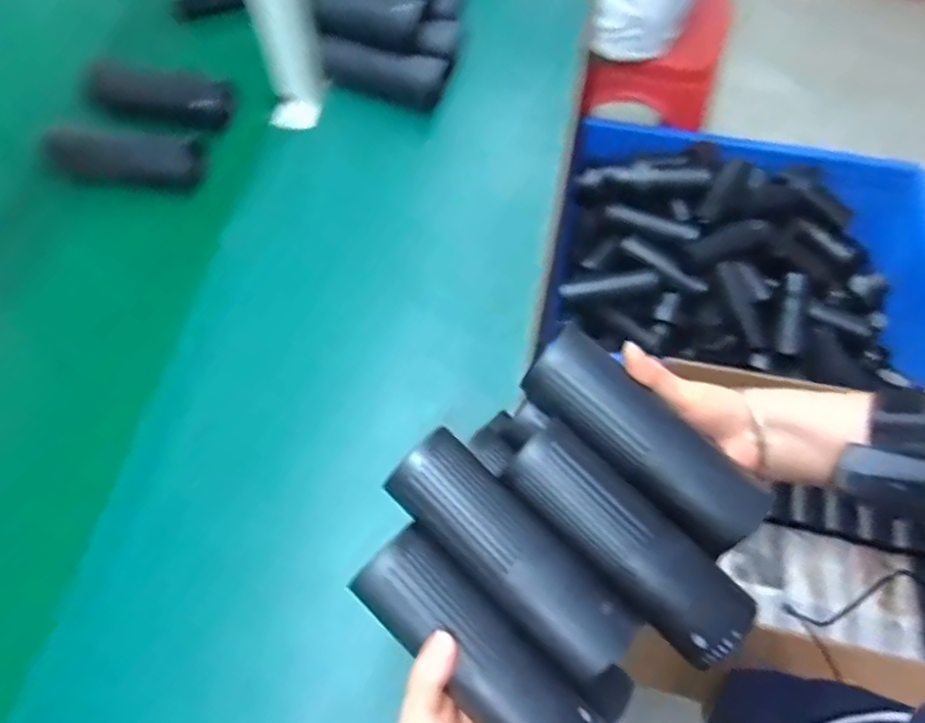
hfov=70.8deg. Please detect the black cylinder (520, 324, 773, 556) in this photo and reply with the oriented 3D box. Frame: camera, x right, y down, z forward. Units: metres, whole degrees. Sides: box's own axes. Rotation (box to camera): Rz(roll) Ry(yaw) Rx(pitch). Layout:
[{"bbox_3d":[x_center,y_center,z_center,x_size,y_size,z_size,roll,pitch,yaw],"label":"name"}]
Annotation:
[{"bbox_3d":[0.111,0.053,0.420,0.163,0.052,0.051,41,70,5],"label":"black cylinder"}]

